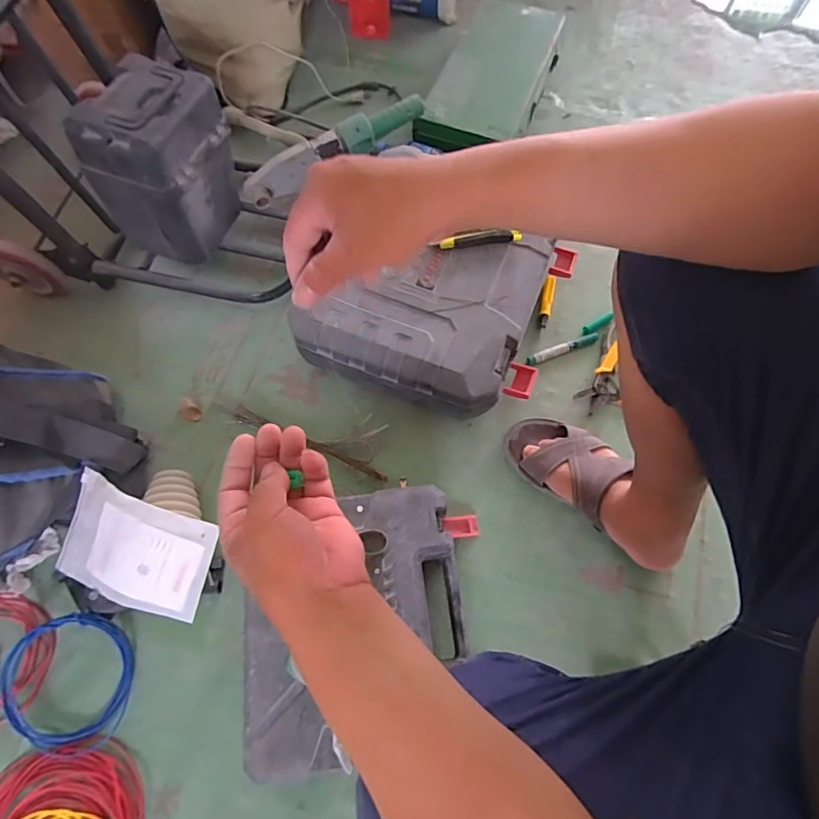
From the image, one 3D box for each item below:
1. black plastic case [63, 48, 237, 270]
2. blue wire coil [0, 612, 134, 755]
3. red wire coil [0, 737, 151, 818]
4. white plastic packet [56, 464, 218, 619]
[{"bbox_3d":[-0.348,-0.351,0.717,0.126,0.207,0.166,17,69,7],"label":"black plastic case"},{"bbox_3d":[-0.411,0.327,0.598,0.149,0.038,0.143,0,68,0],"label":"blue wire coil"},{"bbox_3d":[-0.389,0.483,0.544,0.189,0.021,0.186,0,68,0],"label":"red wire coil"},{"bbox_3d":[-0.348,0.176,0.631,0.193,0.029,0.141,22,99,2],"label":"white plastic packet"}]

